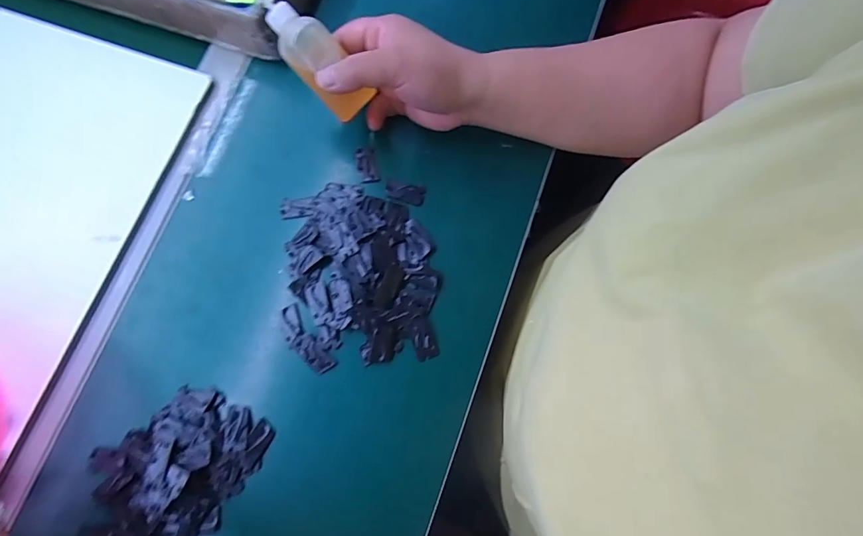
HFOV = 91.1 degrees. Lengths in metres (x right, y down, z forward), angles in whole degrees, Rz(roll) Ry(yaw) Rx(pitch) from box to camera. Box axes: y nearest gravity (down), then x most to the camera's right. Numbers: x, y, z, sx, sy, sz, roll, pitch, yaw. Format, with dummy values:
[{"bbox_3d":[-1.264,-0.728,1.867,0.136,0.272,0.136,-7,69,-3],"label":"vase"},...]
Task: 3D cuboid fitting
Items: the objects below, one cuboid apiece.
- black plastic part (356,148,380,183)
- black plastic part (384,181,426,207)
[{"bbox_3d":[-0.057,-0.092,0.377,0.017,0.004,0.035,-13,76,-1],"label":"black plastic part"},{"bbox_3d":[-0.023,-0.066,0.370,0.034,0.004,0.017,15,78,6],"label":"black plastic part"}]

